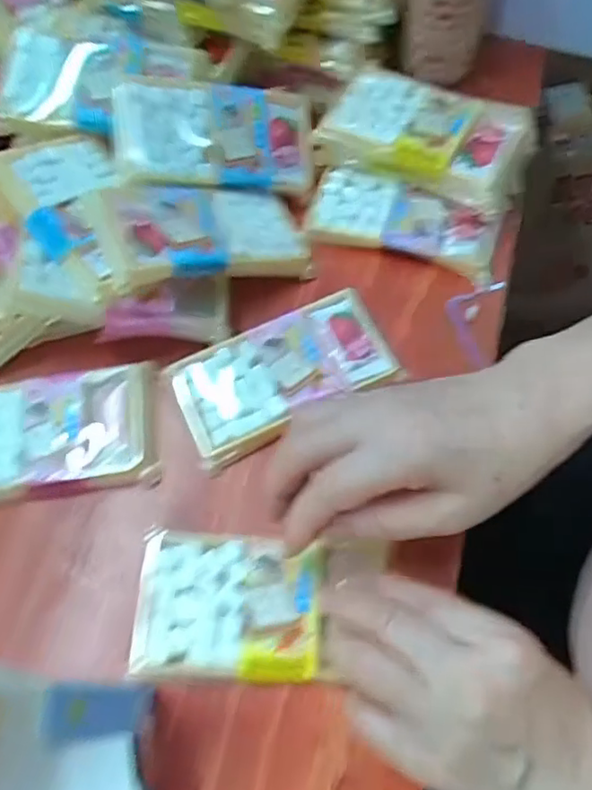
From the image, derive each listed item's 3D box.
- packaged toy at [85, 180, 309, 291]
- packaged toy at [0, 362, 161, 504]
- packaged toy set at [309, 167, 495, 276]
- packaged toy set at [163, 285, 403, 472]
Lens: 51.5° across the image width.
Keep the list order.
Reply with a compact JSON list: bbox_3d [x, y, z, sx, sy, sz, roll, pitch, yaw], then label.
[{"bbox_3d":[-0.057,-0.108,0.400,0.138,0.012,0.079,-11,66,-30],"label":"packaged toy"},{"bbox_3d":[-0.154,0.025,0.371,0.138,0.011,0.077,-9,65,-1],"label":"packaged toy"},{"bbox_3d":[0.073,-0.123,0.427,0.127,0.016,0.055,18,67,12],"label":"packaged toy set"},{"bbox_3d":[-0.008,-0.016,0.381,0.133,0.009,0.071,-26,66,-9],"label":"packaged toy set"}]

